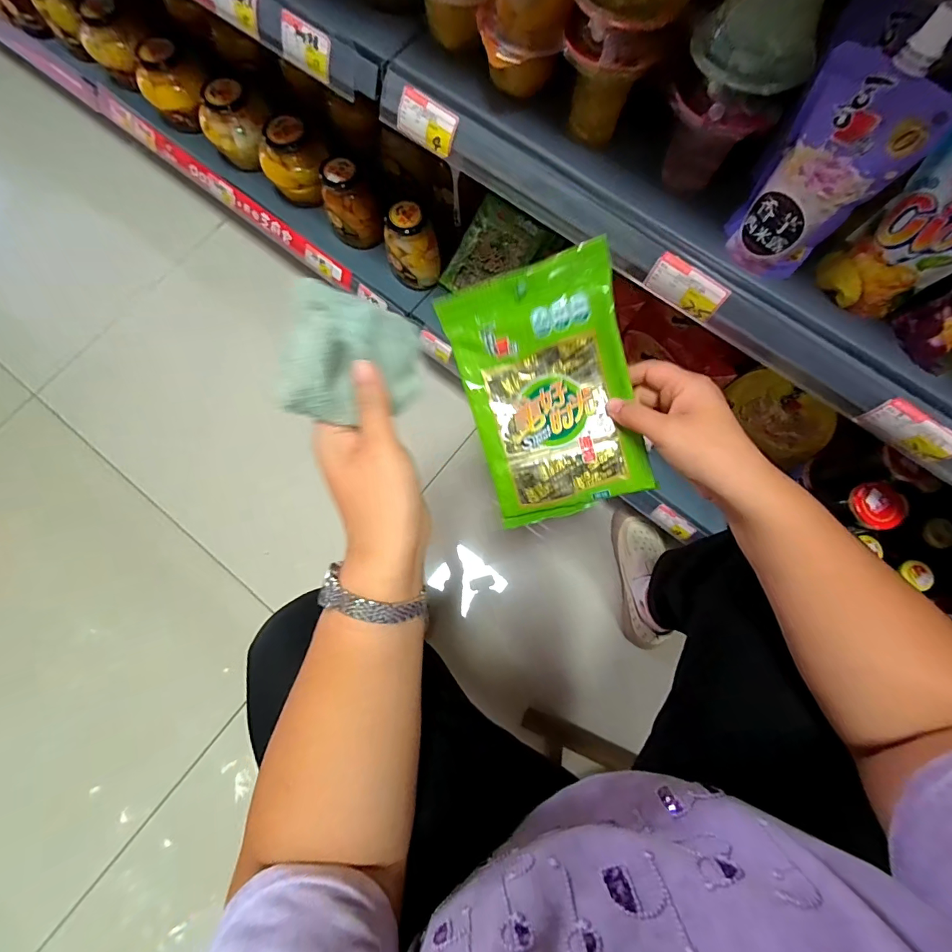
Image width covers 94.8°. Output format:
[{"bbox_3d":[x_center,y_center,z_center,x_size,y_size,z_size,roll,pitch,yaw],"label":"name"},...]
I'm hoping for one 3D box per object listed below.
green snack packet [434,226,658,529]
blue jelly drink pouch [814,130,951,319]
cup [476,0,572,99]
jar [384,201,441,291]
[{"bbox_3d":[0.061,-0.067,0.373,0.135,0.013,0.205,-14,100,15],"label":"green snack packet"},{"bbox_3d":[0.329,-0.182,0.309,0.030,0.169,0.075,-37,80,-9],"label":"blue jelly drink pouch"},{"bbox_3d":[0.040,-0.400,0.387,0.076,0.093,0.069,5,77,1],"label":"cup"},{"bbox_3d":[-0.109,-0.399,0.771,0.090,0.112,0.076,35,79,7],"label":"jar"}]

